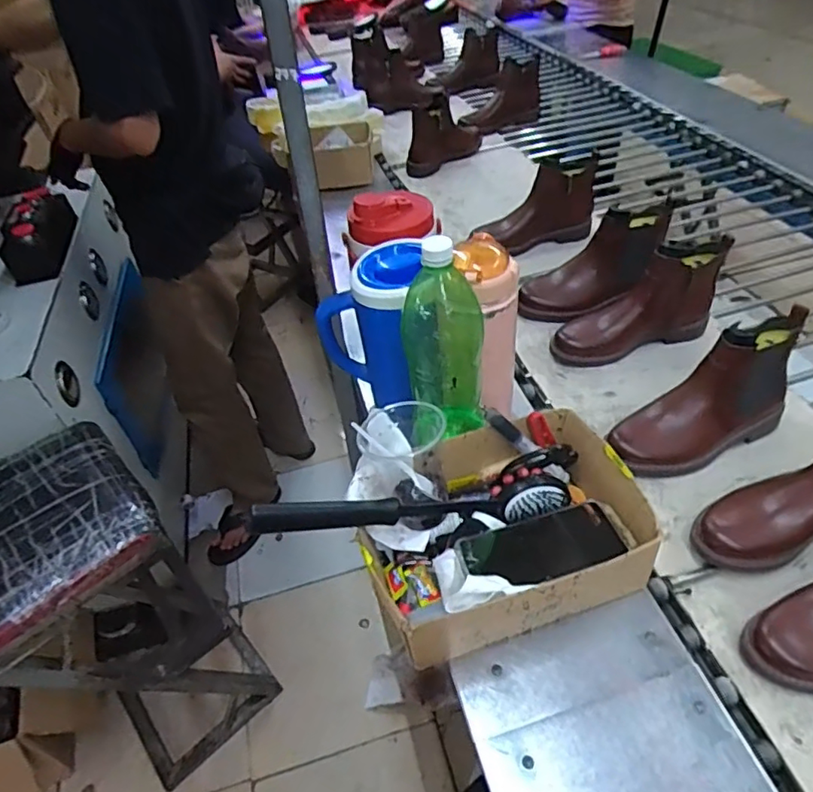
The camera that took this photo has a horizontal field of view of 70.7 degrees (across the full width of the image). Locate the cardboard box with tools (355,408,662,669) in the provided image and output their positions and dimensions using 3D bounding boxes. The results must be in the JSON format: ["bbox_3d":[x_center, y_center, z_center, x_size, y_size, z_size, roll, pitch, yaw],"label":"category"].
[{"bbox_3d":[0.099,0.148,0.633,0.284,0.111,0.205,-16,43,-9],"label":"cardboard box with tools"}]

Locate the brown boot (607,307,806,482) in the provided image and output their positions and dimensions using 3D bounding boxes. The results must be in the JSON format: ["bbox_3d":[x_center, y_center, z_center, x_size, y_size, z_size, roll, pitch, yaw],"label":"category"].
[{"bbox_3d":[0.391,0.002,0.740,0.250,0.155,0.087,-21,44,-14],"label":"brown boot"}]

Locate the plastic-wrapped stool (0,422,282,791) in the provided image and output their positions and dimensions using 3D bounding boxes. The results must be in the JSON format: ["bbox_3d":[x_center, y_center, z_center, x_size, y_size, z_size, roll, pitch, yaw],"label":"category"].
[{"bbox_3d":[-0.517,0.422,1.053,0.312,0.721,0.286,-36,50,-27],"label":"plastic-wrapped stool"}]

